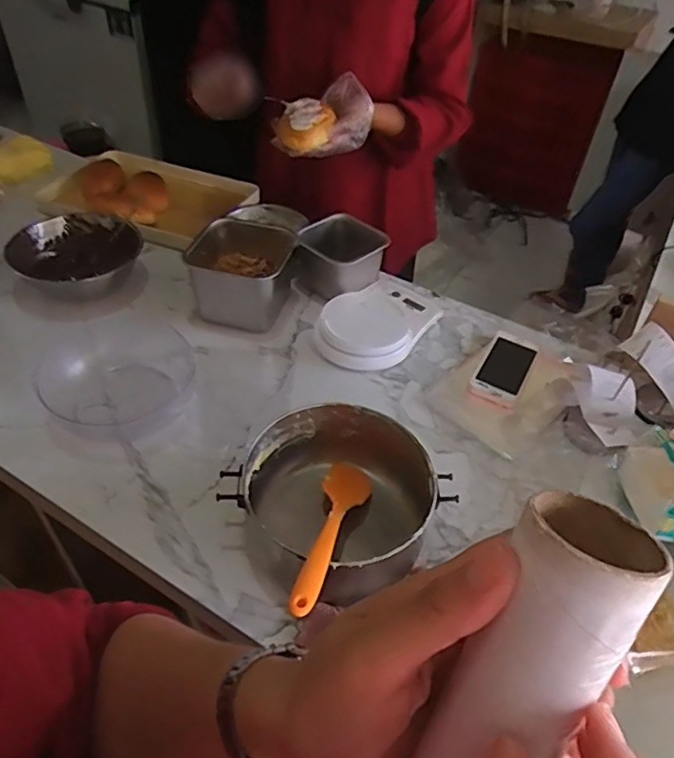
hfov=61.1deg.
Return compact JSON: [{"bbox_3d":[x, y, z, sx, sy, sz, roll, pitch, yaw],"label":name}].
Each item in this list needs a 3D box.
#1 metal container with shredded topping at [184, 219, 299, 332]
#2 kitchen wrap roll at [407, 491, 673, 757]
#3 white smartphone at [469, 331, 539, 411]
[{"bbox_3d":[-0.145,-0.155,0.860,0.138,0.117,0.150,14,46,10],"label":"metal container with shredded topping"},{"bbox_3d":[0.037,0.176,0.219,0.041,0.305,0.047,25,24,20],"label":"kitchen wrap roll"},{"bbox_3d":[0.234,-0.013,0.800,0.064,0.011,0.144,24,48,19],"label":"white smartphone"}]

